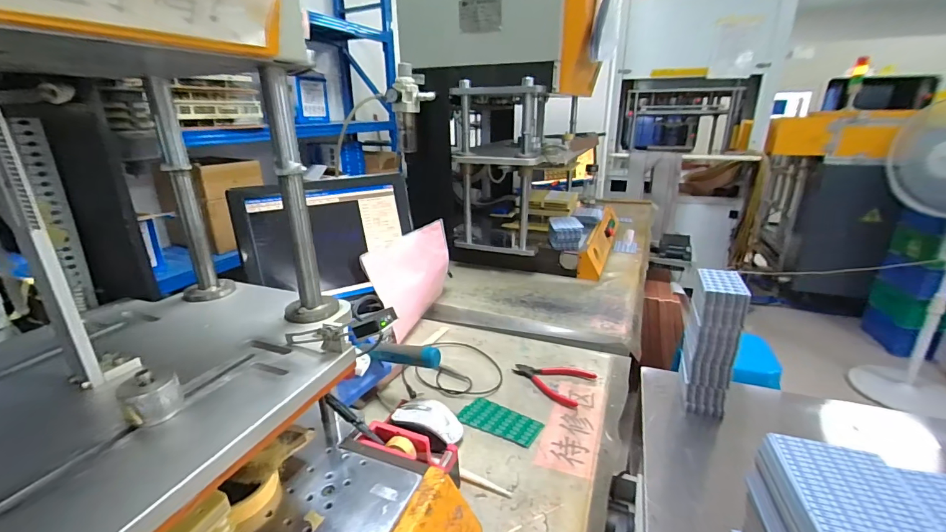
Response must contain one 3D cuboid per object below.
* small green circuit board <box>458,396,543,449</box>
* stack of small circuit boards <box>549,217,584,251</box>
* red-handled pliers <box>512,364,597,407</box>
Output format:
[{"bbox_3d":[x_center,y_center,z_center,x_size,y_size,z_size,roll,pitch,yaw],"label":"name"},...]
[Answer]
[{"bbox_3d":[0.042,0.247,0.657,0.125,0.005,0.064,13,25,31],"label":"small green circuit board"},{"bbox_3d":[0.278,-0.103,1.252,0.096,0.075,0.109,-3,27,5],"label":"stack of small circuit boards"},{"bbox_3d":[0.135,0.205,0.751,0.143,0.016,0.103,11,24,28],"label":"red-handled pliers"}]

